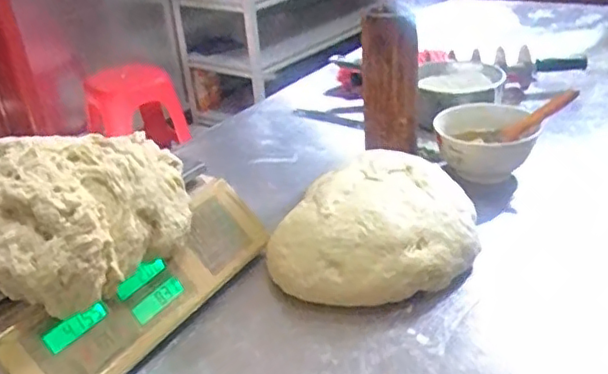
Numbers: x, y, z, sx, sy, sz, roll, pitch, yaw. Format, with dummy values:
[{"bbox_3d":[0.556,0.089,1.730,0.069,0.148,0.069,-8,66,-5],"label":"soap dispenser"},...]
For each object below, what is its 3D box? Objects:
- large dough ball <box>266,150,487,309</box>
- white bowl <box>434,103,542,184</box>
[{"bbox_3d":[0.086,0.049,0.731,0.259,0.095,0.189,-24,34,-30],"label":"large dough ball"},{"bbox_3d":[0.263,-0.068,0.922,0.143,0.081,0.146,-4,29,3],"label":"white bowl"}]

